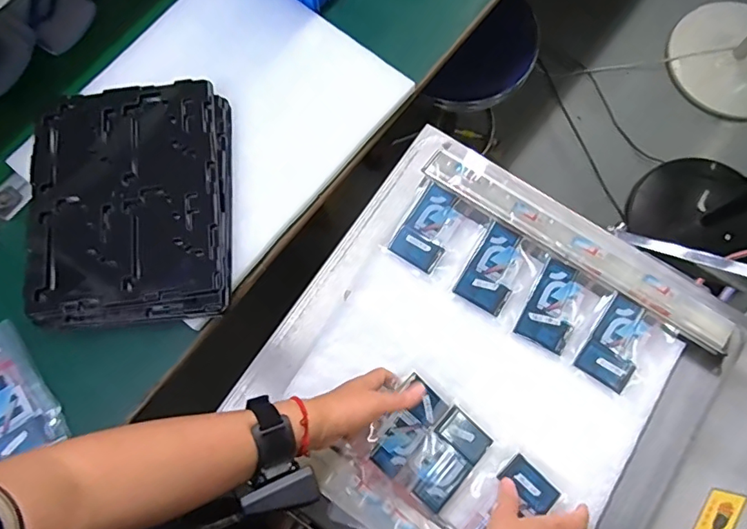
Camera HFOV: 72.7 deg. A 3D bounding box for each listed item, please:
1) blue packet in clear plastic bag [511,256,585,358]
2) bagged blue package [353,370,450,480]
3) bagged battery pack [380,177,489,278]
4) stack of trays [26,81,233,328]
[{"bbox_3d":[0.224,0.051,0.621,0.063,0.014,0.102,27,78,6],"label":"blue packet in clear plastic bag"},{"bbox_3d":[0.034,0.180,0.572,0.059,0.018,0.105,41,80,9],"label":"bagged blue package"},{"bbox_3d":[0.075,-0.041,0.643,0.089,0.016,0.110,38,79,8],"label":"bagged battery pack"},{"bbox_3d":[-0.292,-0.077,0.621,0.234,0.047,0.296,-5,76,-1],"label":"stack of trays"}]

